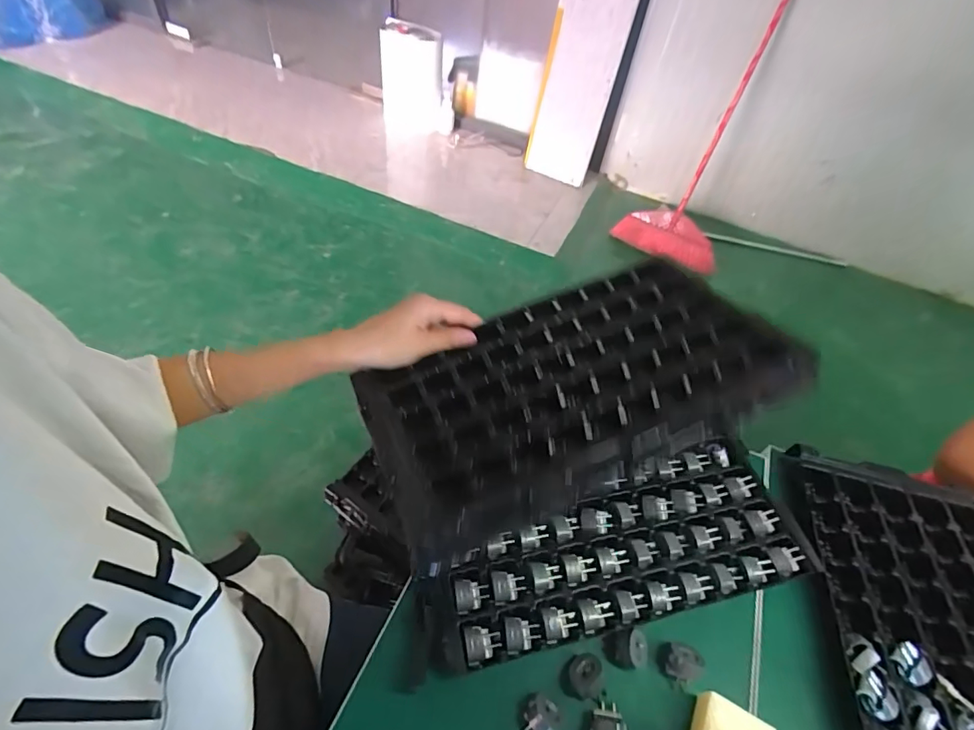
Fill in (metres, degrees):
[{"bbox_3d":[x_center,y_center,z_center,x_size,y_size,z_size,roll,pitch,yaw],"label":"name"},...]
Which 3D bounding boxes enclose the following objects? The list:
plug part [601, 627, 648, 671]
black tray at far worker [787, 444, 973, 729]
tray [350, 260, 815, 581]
[{"bbox_3d":[0.115,0.236,0.400,0.032,0.023,0.028,-8,51,-15],"label":"plug part"},{"bbox_3d":[0.390,0.248,0.412,0.200,0.042,0.364,15,52,6],"label":"black tray at far worker"},{"bbox_3d":[0.077,0.012,0.421,0.354,0.032,0.199,-22,42,-17],"label":"tray"}]

